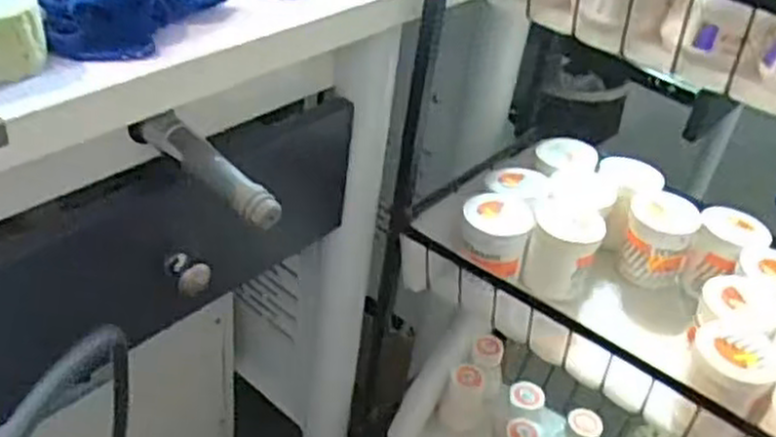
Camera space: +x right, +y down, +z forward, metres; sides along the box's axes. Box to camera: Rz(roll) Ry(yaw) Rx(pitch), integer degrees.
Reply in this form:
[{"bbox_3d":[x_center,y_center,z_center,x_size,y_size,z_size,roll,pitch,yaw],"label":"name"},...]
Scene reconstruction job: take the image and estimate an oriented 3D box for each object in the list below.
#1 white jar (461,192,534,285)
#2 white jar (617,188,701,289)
[{"bbox_3d":[0.087,0.016,0.636,0.055,0.053,0.063,14,39,8],"label":"white jar"},{"bbox_3d":[0.229,0.018,0.669,0.053,0.063,0.056,4,38,-4],"label":"white jar"}]

